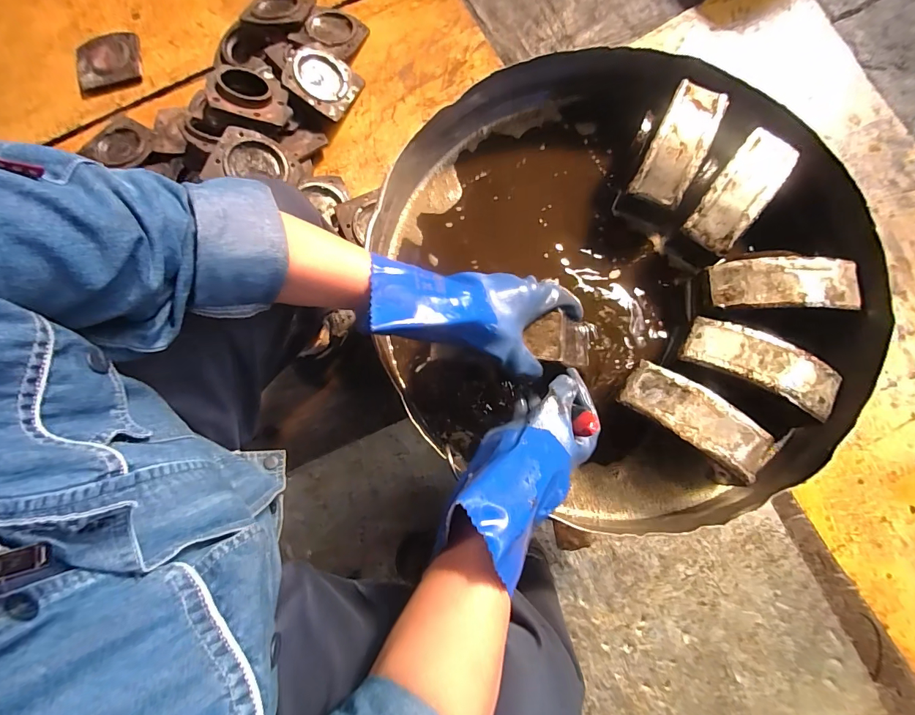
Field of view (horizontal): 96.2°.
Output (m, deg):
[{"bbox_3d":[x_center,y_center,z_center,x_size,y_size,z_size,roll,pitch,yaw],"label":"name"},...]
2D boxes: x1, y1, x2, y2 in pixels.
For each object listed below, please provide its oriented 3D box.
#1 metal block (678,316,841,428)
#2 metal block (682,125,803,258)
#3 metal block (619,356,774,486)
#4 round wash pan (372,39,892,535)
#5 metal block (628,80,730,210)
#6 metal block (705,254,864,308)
[{"bbox_3d":[0.343,0.010,0.467,0.163,0.046,0.065,26,84,7],"label":"metal block"},{"bbox_3d":[0.345,-0.203,0.500,0.060,0.028,0.159,38,86,8],"label":"metal block"},{"bbox_3d":[0.266,0.068,0.458,0.157,0.041,0.066,39,86,8],"label":"metal block"},{"bbox_3d":[0.204,-0.099,0.521,0.544,0.117,0.575,-2,79,-1],"label":"round wash pan"},{"bbox_3d":[0.278,-0.267,0.515,0.062,0.032,0.156,27,84,7],"label":"metal block"},{"bbox_3d":[0.381,-0.085,0.477,0.151,0.035,0.060,3,82,4],"label":"metal block"}]

